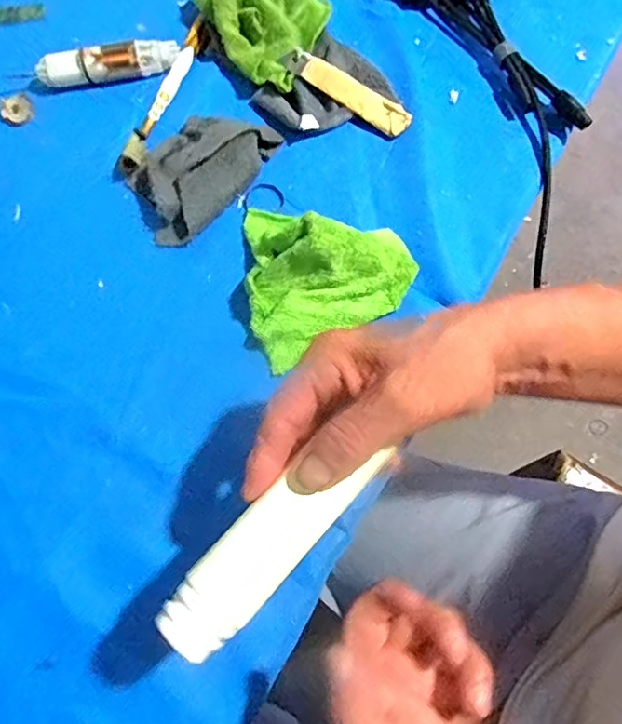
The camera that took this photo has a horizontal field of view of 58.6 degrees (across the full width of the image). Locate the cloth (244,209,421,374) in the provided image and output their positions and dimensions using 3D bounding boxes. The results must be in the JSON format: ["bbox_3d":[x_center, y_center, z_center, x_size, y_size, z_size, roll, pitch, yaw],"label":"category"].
[{"bbox_3d":[0.002,-0.073,0.368,0.114,0.046,0.109,-28,73,-8],"label":"cloth"}]

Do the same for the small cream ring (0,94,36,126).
[{"bbox_3d":[-0.234,-0.201,0.440,0.027,0.004,0.027,0,71,1],"label":"small cream ring"}]

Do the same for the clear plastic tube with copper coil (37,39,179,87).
[{"bbox_3d":[-0.160,-0.238,0.443,0.108,0.020,0.022,-15,71,-4],"label":"clear plastic tube with copper coil"}]

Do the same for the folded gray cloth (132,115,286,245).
[{"bbox_3d":[-0.081,-0.144,0.405,0.072,0.028,0.113,40,76,13],"label":"folded gray cloth"}]

